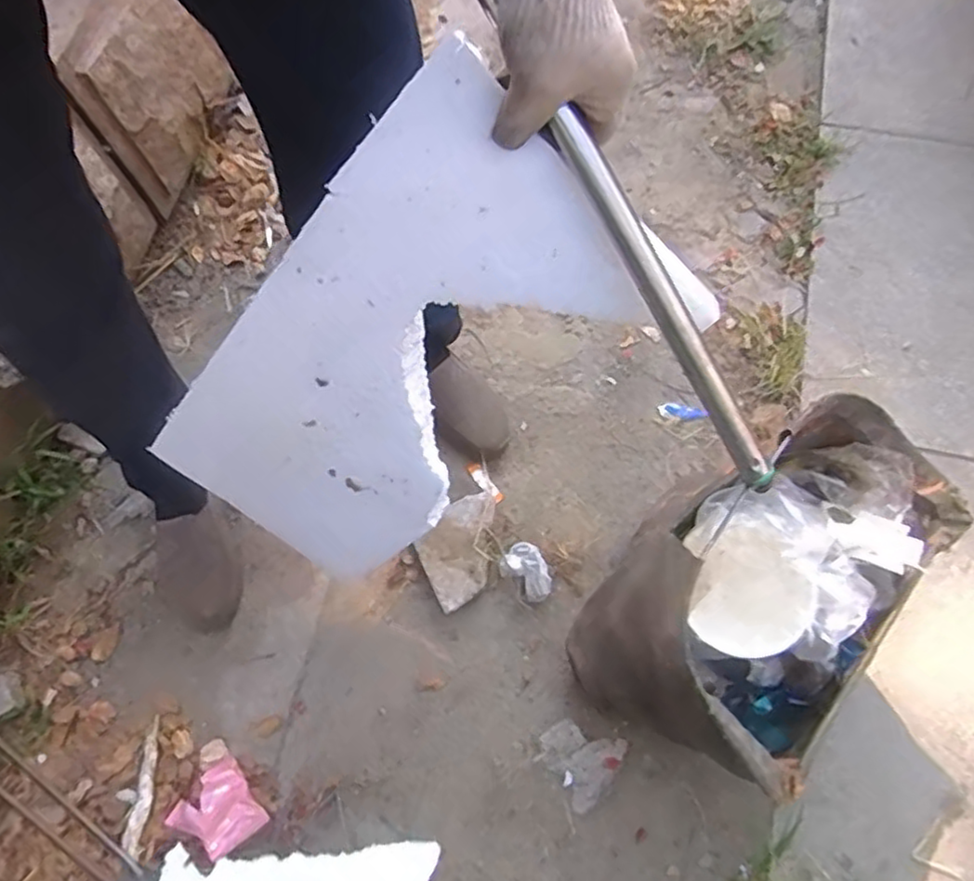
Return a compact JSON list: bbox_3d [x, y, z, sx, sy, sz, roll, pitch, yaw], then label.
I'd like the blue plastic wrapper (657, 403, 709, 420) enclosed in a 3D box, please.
[{"bbox_3d":[0.283,-0.042,0.997,0.068,0.012,0.023,11,71,6],"label":"blue plastic wrapper"}]

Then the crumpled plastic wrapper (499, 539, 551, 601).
[{"bbox_3d":[0.056,0.173,0.908,0.073,0.038,0.053,40,77,15],"label":"crumpled plastic wrapper"}]

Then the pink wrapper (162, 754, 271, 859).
[{"bbox_3d":[-0.330,0.454,0.836,0.096,0.027,0.091,-39,73,-11],"label":"pink wrapper"}]

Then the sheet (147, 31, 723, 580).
[{"bbox_3d":[-0.107,-0.046,0.657,0.269,0.541,0.025,40,37,-15],"label":"sheet"}]

